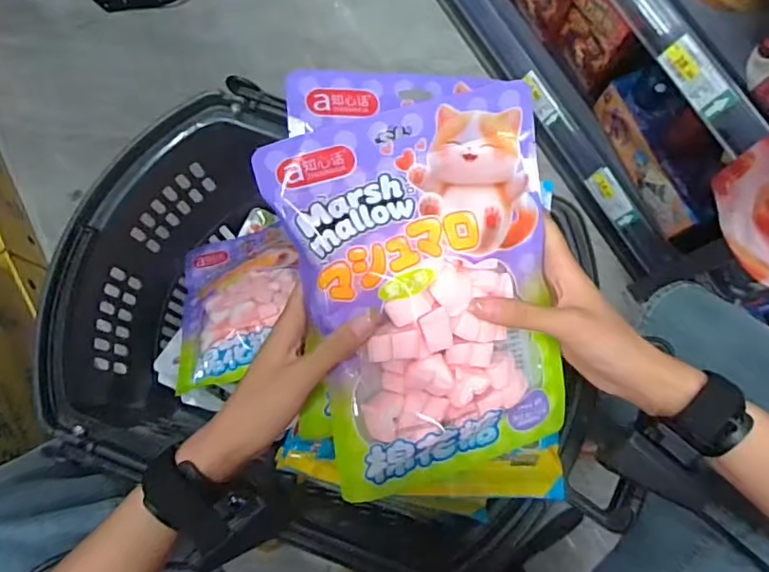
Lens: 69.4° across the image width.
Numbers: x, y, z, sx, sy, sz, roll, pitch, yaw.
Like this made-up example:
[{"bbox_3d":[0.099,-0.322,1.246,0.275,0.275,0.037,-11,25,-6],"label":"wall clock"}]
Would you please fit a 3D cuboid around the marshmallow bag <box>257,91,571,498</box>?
[{"bbox_3d":[0.035,0.018,0.365,0.166,0.029,0.258,-15,106,-14],"label":"marshmallow bag"}]

